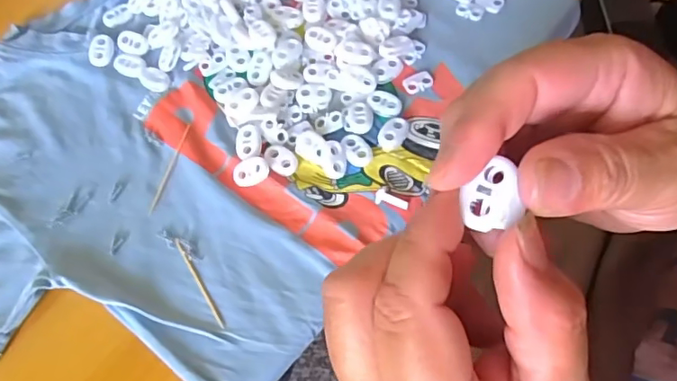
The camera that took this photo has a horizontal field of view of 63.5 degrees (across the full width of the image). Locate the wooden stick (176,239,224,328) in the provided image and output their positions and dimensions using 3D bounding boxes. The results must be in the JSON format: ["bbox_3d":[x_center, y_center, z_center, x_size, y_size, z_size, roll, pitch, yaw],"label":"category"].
[{"bbox_3d":[-0.077,0.050,0.299,0.004,0.004,0.058,-31,69,-10],"label":"wooden stick"}]

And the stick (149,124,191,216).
[{"bbox_3d":[-0.102,-0.013,0.331,0.004,0.005,0.060,16,69,9],"label":"stick"}]

